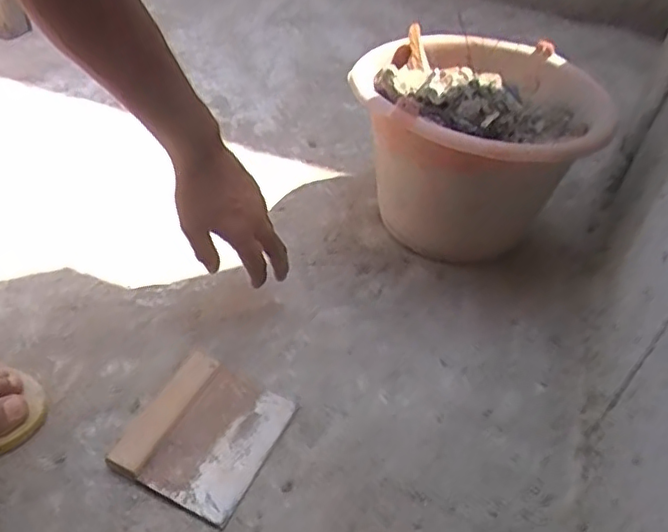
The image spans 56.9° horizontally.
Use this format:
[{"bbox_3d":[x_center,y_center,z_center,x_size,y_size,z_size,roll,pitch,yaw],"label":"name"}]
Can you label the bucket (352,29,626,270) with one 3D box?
[{"bbox_3d":[0.149,-0.132,0.728,0.240,0.210,0.271,6,40,-2],"label":"bucket"}]

